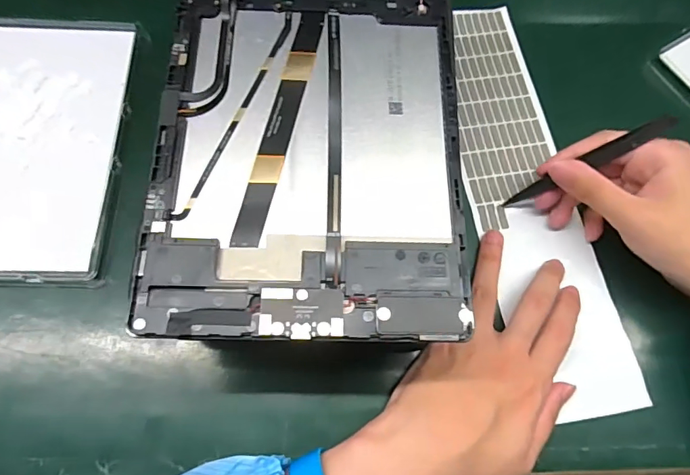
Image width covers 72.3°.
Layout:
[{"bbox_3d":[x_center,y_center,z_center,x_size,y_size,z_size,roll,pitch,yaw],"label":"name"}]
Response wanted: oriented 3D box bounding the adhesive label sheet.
[{"bbox_3d":[0.130,-0.038,0.355,0.076,0.011,0.323,-10,70,-4],"label":"adhesive label sheet"}]

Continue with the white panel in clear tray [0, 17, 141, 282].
[{"bbox_3d":[-0.244,-0.073,0.340,0.162,0.010,0.212,2,71,-2],"label":"white panel in clear tray"}]

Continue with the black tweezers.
[{"bbox_3d":[0.158,-0.048,0.316,0.113,0.005,0.009,-30,70,31],"label":"black tweezers"}]

